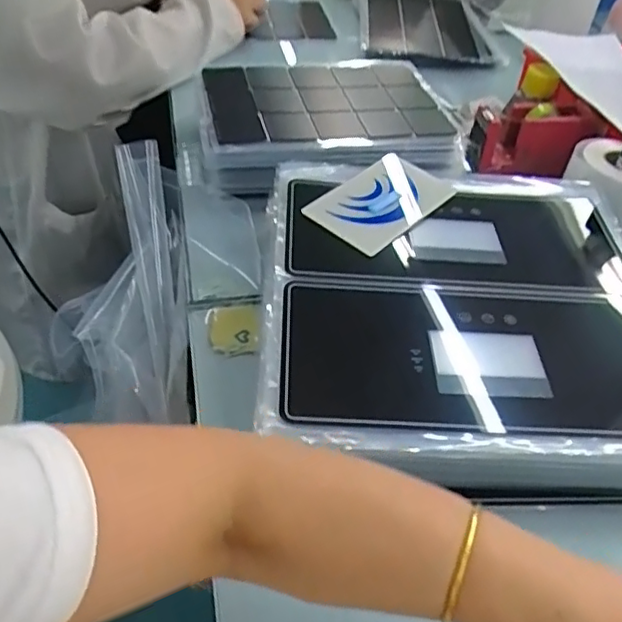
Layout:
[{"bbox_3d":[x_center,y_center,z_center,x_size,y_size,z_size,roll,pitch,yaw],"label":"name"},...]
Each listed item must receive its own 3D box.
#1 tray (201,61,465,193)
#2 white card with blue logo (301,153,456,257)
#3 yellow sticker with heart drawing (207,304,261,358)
[{"bbox_3d":[0.019,-0.225,0.670,0.272,0.023,0.221,-5,46,-11],"label":"tray"},{"bbox_3d":[0.064,-0.099,0.540,0.078,0.008,0.121,38,59,22],"label":"white card with blue logo"},{"bbox_3d":[-0.066,0.015,0.519,0.043,0.011,0.053,-1,46,-7],"label":"yellow sticker with heart drawing"}]

